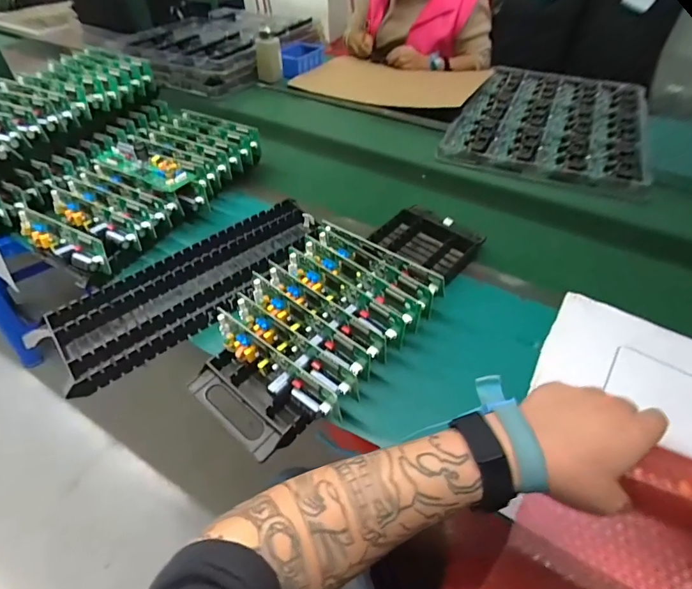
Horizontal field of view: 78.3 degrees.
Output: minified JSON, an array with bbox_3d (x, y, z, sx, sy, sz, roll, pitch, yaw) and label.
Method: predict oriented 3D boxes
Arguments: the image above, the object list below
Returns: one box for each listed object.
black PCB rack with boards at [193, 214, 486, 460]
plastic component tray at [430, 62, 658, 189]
[{"bbox_3d":[0.014,-0.002,0.567,0.183,0.084,0.449,30,54,26],"label":"black PCB rack with boards"},{"bbox_3d":[0.486,-0.423,1.002,0.392,0.031,0.552,19,50,18],"label":"plastic component tray"}]

